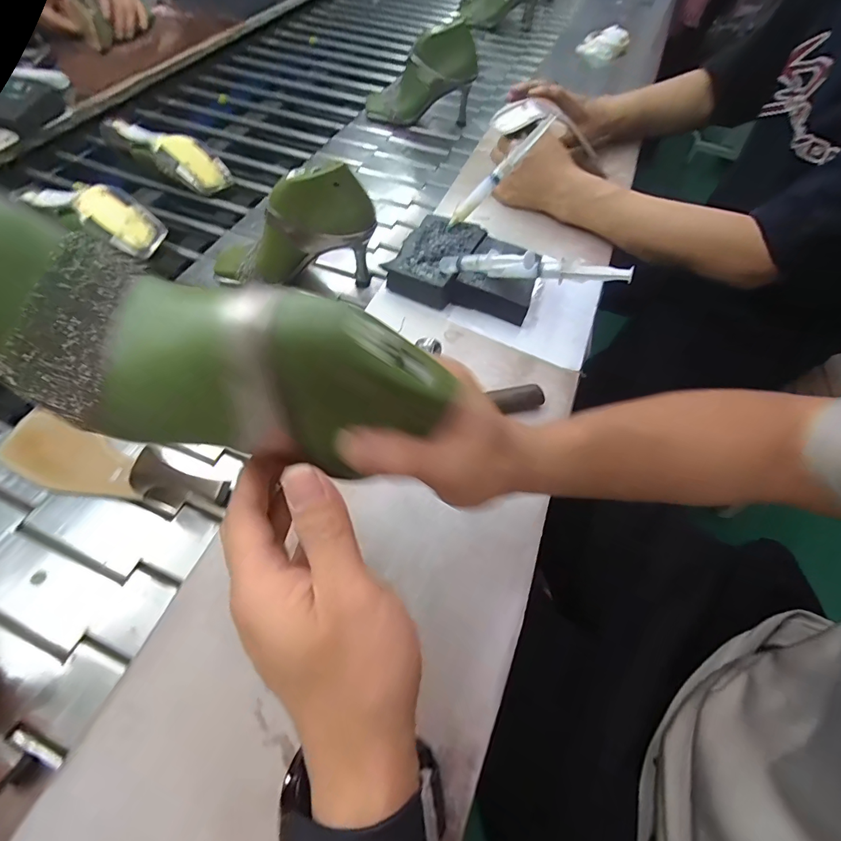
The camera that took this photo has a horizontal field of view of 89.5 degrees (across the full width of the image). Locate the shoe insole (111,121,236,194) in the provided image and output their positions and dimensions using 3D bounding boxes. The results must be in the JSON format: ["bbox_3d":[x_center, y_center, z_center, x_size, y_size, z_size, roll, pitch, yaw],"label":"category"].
[{"bbox_3d":[-0.415,-0.440,0.684,0.218,0.050,0.078,30,59,-4],"label":"shoe insole"}]

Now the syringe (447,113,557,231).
[{"bbox_3d":[0.086,-0.280,0.486,0.020,0.154,0.012,17,46,-42],"label":"syringe"}]

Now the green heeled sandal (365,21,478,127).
[{"bbox_3d":[0.000,-0.651,0.808,0.206,0.153,0.068,-2,58,-4],"label":"green heeled sandal"}]

